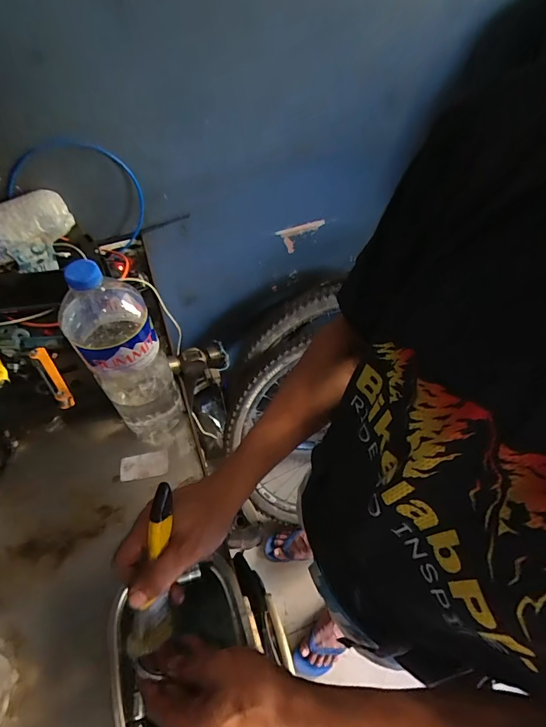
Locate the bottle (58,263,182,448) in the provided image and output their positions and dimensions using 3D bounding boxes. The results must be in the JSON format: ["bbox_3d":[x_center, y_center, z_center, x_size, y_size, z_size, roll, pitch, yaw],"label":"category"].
[{"bbox_3d":[-0.181,-0.002,0.501,0.091,0.312,0.084,-28,62,-19],"label":"bottle"}]

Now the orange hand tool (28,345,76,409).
[{"bbox_3d":[-0.325,0.019,0.580,0.022,0.024,0.108,-33,64,-22],"label":"orange hand tool"}]

